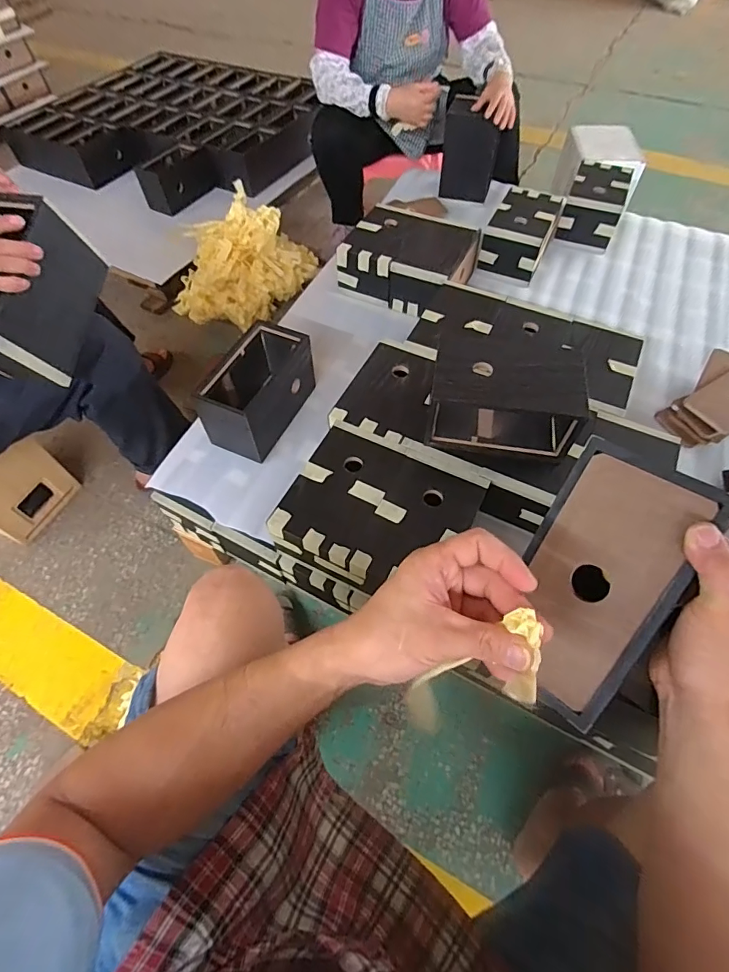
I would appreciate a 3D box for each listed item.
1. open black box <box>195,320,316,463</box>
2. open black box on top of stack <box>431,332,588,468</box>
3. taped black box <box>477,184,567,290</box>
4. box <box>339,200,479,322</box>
[{"bbox_3d":[-0.199,-0.178,0.867,0.122,0.125,0.223,20,62,13],"label":"open black box"},{"bbox_3d":[0.211,-0.126,0.706,0.207,0.116,0.126,12,60,9],"label":"open black box on top of stack"},{"bbox_3d":[0.393,-0.627,1.154,0.140,0.109,0.251,23,62,15],"label":"taped black box"},{"bbox_3d":[0.104,-0.544,1.098,0.272,0.107,0.259,24,63,16],"label":"box"}]

